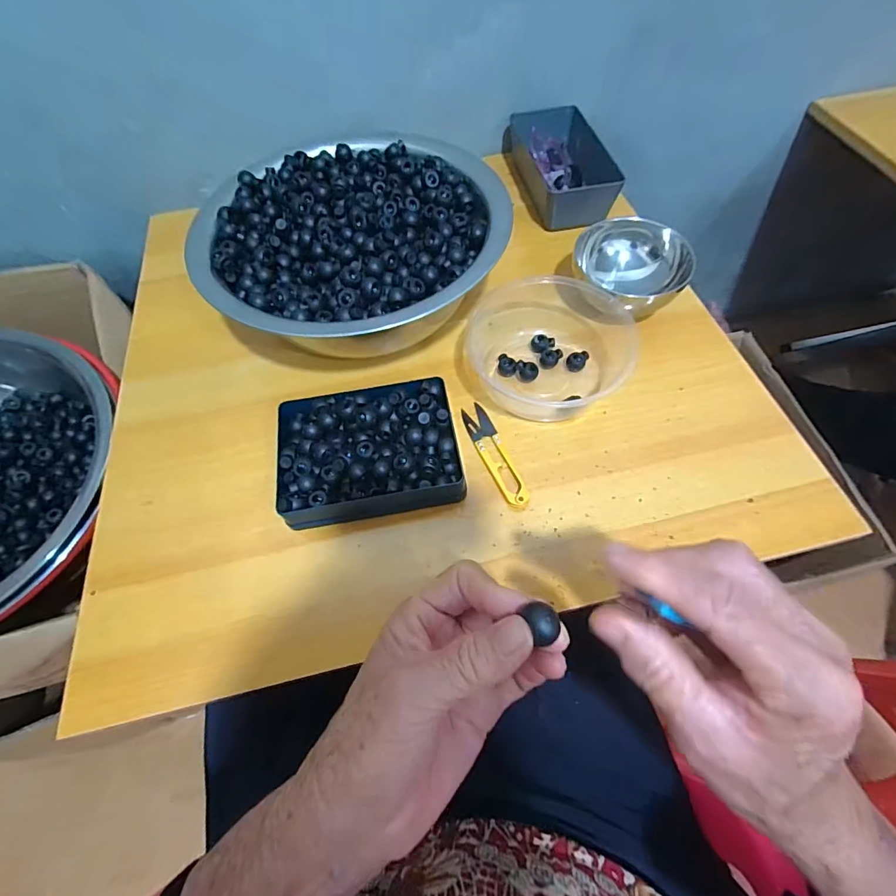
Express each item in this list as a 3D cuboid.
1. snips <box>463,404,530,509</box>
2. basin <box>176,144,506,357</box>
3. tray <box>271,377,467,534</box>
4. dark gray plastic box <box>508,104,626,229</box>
[{"bbox_3d":[0.040,0.003,0.377,0.022,0.009,0.105,-20,62,-8],"label":"snips"},{"bbox_3d":[-0.087,-0.191,0.450,0.278,0.098,0.278,-1,61,2],"label":"basin"},{"bbox_3d":[-0.065,0.003,0.366,0.145,0.037,0.113,-10,61,-3],"label":"tray"},{"bbox_3d":[0.144,-0.350,0.543,0.097,0.048,0.183,-10,61,-3],"label":"dark gray plastic box"}]

